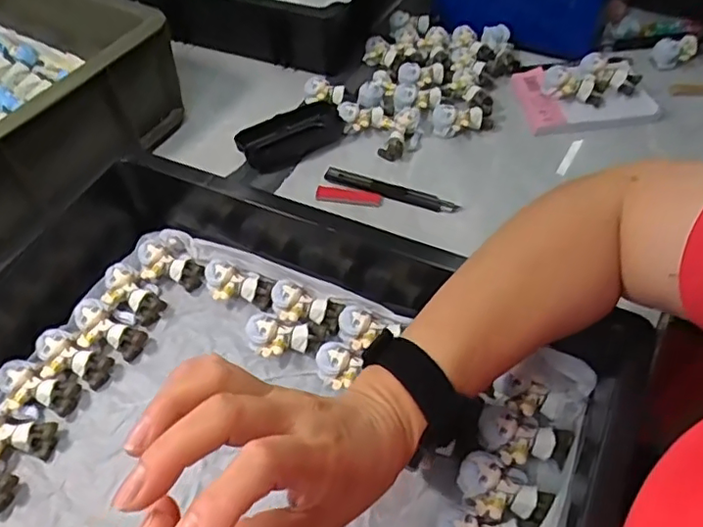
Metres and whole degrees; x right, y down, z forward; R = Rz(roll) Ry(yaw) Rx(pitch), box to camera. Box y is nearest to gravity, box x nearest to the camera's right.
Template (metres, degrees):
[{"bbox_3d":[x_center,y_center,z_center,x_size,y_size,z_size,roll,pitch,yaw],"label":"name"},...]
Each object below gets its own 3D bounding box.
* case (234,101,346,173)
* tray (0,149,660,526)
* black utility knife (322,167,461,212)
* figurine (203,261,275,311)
[{"bbox_3d":[-0.065,-0.139,0.626,0.110,0.032,0.052,-26,56,-16],"label":"case"},{"bbox_3d":[-0.084,0.099,0.406,0.513,0.090,0.342,20,57,17],"label":"tray"},{"bbox_3d":[0.038,-0.073,0.581,0.139,0.016,0.016,19,56,17],"label":"black utility knife"},{"bbox_3d":[-0.096,0.018,0.499,0.063,0.026,0.040,18,56,16],"label":"figurine"}]

